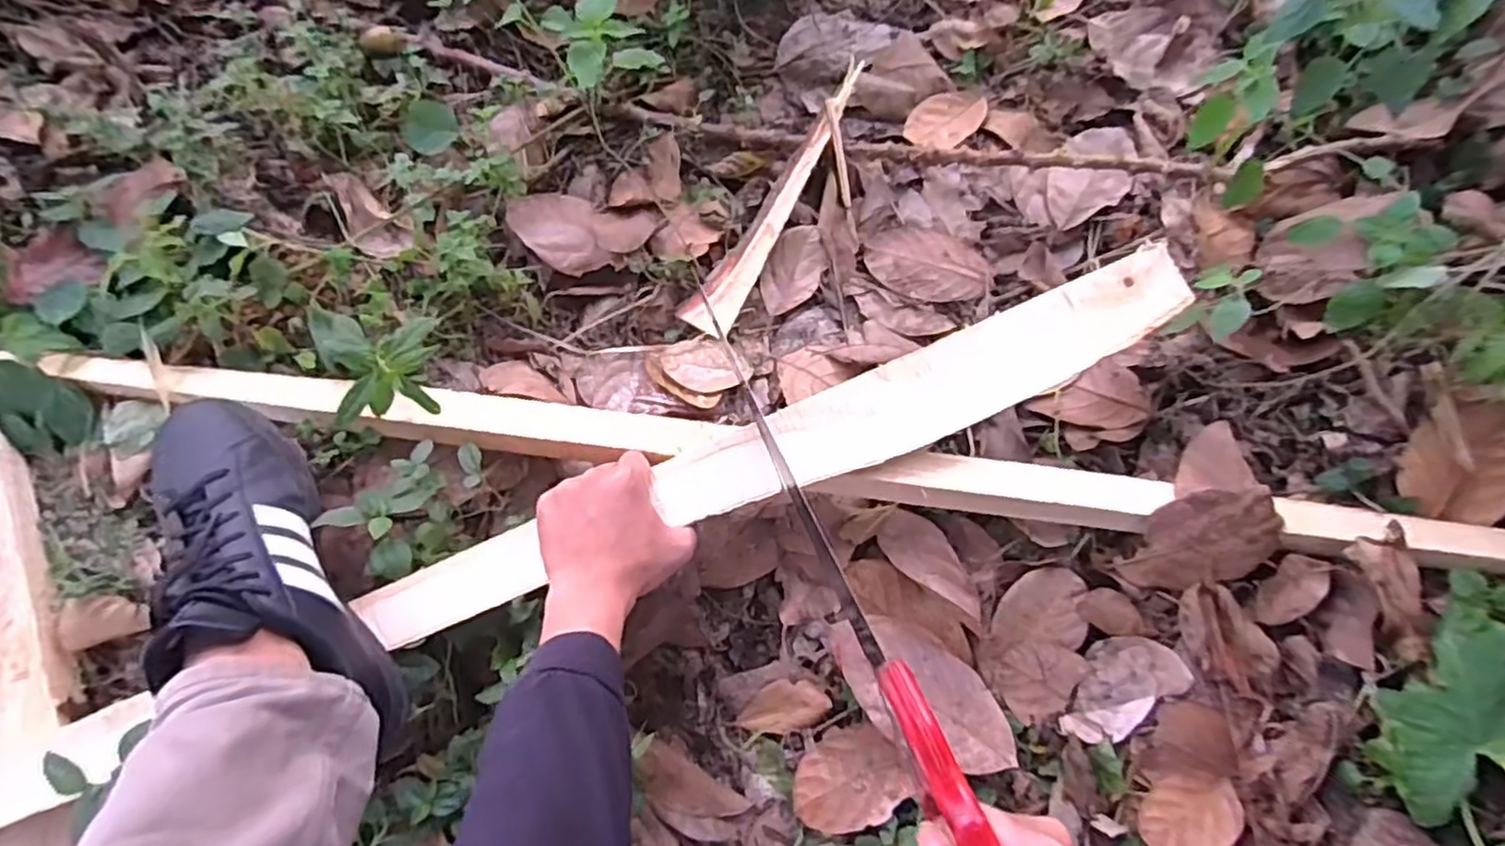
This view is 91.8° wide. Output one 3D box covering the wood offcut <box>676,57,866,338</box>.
[{"bbox_3d":[0.030,-0.216,0.694,0.043,0.032,0.302,31,79,9],"label":"wood offcut"}]

